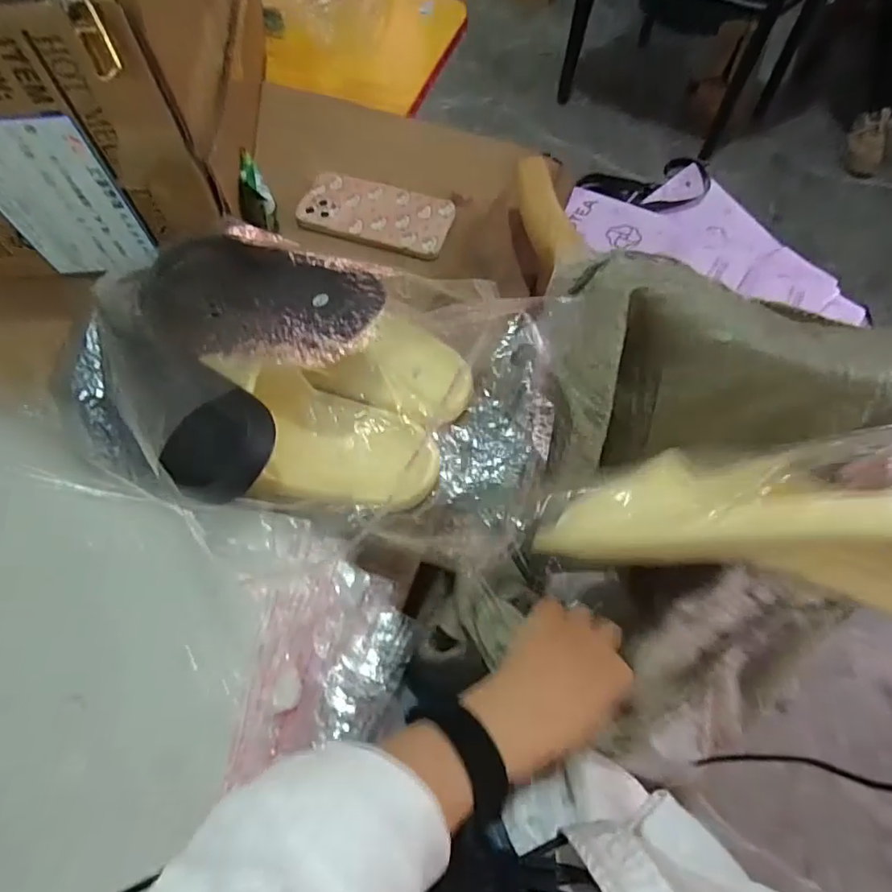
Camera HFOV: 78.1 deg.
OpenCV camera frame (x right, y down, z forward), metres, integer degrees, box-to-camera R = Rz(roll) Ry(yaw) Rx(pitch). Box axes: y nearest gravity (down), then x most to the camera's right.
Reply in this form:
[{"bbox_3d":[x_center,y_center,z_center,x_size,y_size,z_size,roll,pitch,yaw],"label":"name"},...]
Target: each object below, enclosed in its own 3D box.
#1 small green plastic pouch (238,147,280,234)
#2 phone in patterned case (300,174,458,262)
[{"bbox_3d":[-0.198,-0.263,0.568,0.034,0.030,0.081,-16,99,-9],"label":"small green plastic pouch"},{"bbox_3d":[-0.075,-0.250,0.595,0.160,0.011,0.087,16,65,7],"label":"phone in patterned case"}]

